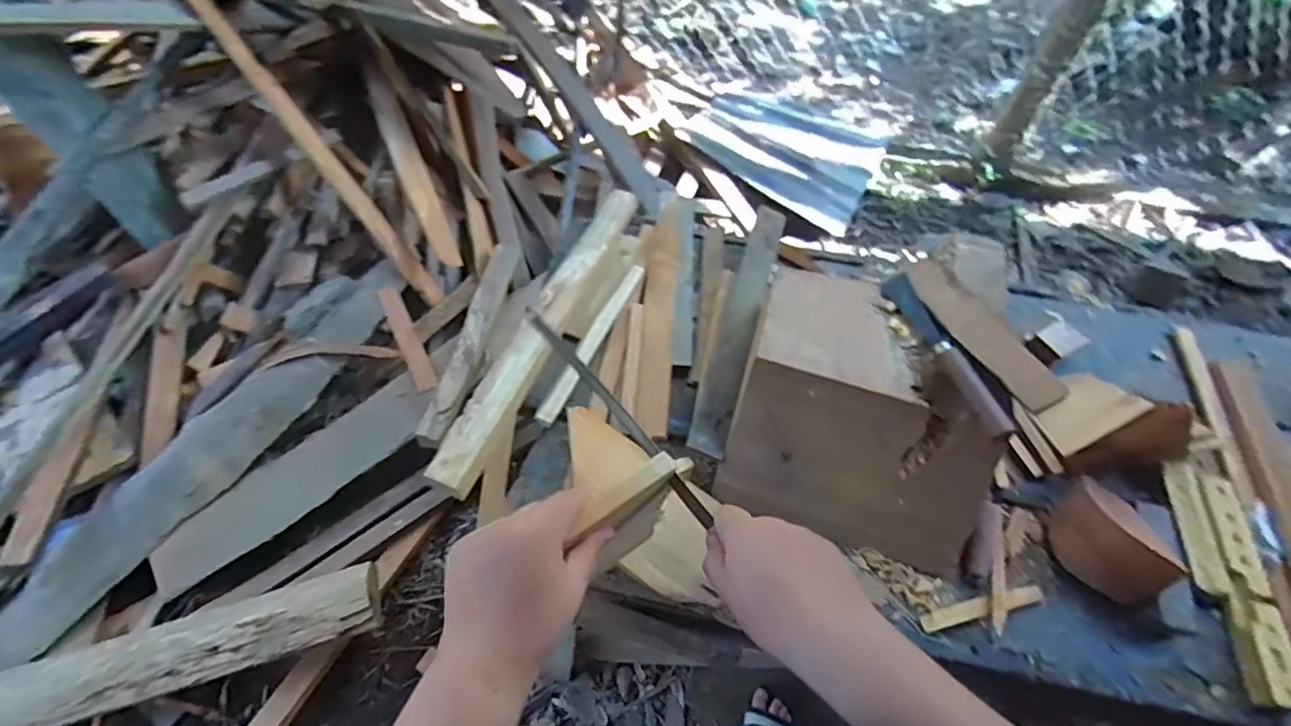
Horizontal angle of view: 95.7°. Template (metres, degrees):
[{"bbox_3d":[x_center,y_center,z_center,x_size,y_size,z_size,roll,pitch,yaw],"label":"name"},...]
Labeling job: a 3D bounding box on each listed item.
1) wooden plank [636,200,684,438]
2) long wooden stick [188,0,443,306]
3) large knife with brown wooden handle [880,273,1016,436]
[{"bbox_3d":[0.019,-0.097,0.942,0.068,0.026,0.472,6,57,-1],"label":"wooden plank"},{"bbox_3d":[-0.759,-0.474,1.397,0.054,0.040,0.805,-45,115,-27],"label":"long wooden stick"},{"bbox_3d":[0.377,-0.019,0.735,0.035,0.039,0.251,-12,59,-12],"label":"large knife with brown wooden handle"}]

